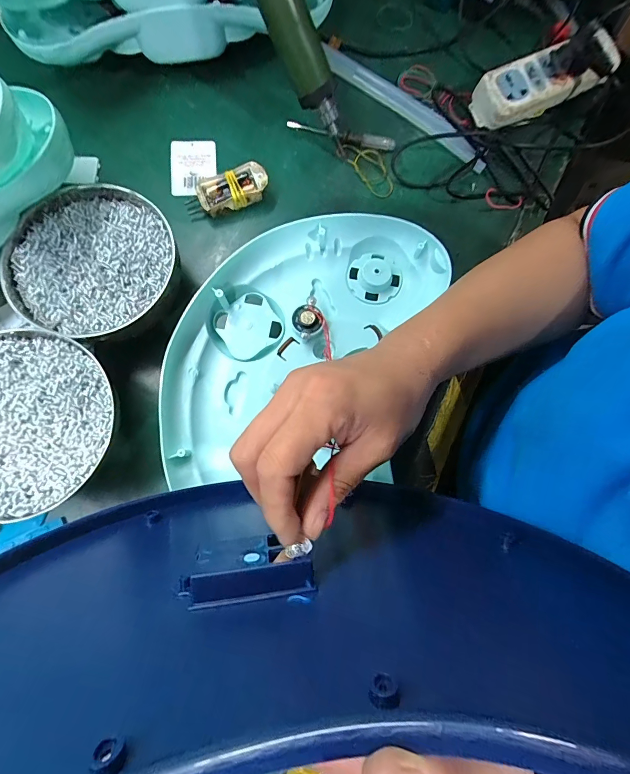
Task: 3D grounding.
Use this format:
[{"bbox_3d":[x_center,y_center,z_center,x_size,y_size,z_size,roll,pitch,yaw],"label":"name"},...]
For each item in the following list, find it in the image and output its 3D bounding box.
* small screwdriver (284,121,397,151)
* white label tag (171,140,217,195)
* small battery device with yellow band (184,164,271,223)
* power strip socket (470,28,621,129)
[{"bbox_3d":[0.030,-0.299,0.437,0.129,0.010,0.016,12,78,0],"label":"small screwdriver"},{"bbox_3d":[-0.140,-0.250,0.420,0.051,0.007,0.067,1,87,3],"label":"white label tag"},{"bbox_3d":[-0.098,-0.215,0.408,0.089,0.034,0.037,-11,79,-5],"label":"small battery device with yellow band"},{"bbox_3d":[0.258,-0.342,0.422,0.158,0.053,0.049,-20,78,-5],"label":"power strip socket"}]

